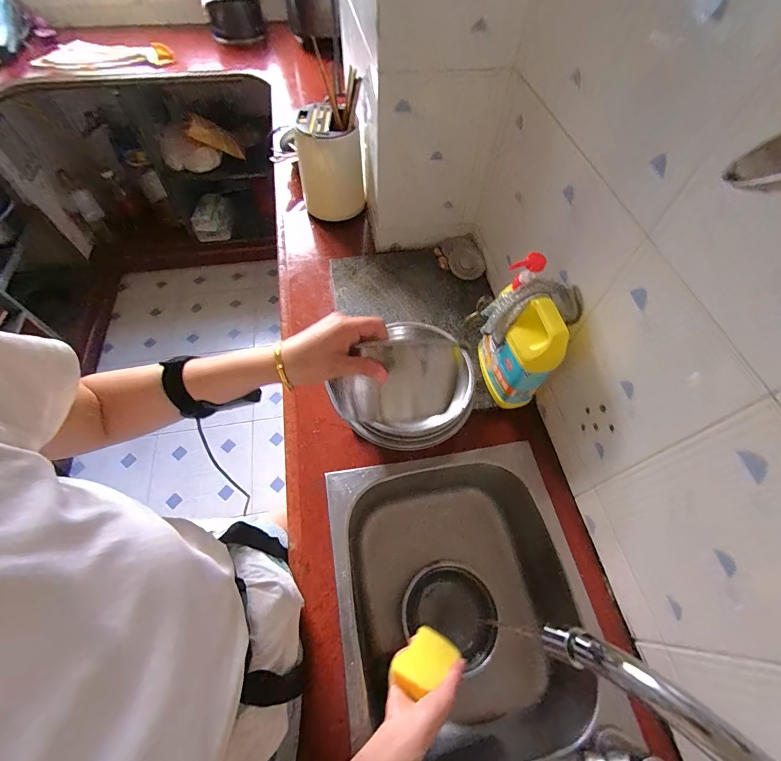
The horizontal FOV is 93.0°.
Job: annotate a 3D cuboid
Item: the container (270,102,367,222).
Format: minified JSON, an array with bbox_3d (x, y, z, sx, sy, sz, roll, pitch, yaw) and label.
[{"bbox_3d":[-0.151,-0.491,0.873,0.141,0.209,0.130,39,66,19],"label":"container"}]

